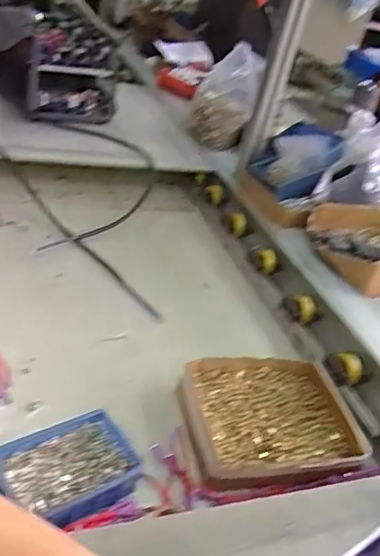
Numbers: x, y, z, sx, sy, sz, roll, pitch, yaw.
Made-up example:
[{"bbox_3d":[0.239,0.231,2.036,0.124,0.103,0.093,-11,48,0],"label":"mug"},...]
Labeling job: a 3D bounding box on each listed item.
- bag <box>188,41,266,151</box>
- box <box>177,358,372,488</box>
[{"bbox_3d":[0.093,-0.458,1.464,0.154,0.140,0.260,20,71,17],"label":"bag"},{"bbox_3d":[0.109,0.186,0.774,0.235,0.040,0.204,5,33,-15],"label":"box"}]

